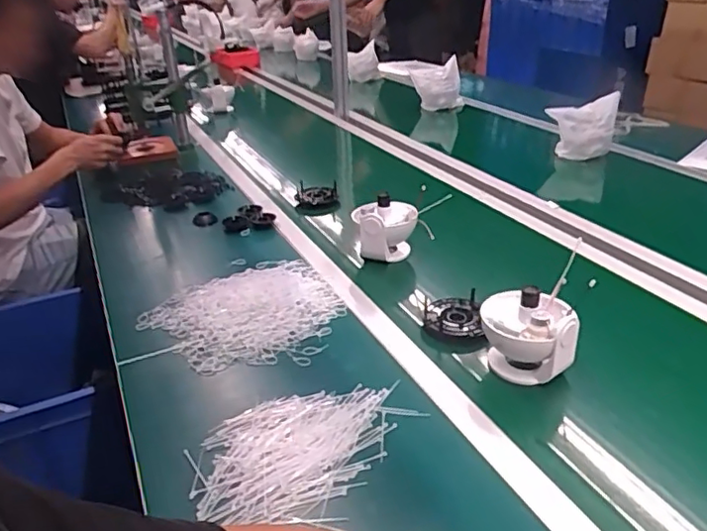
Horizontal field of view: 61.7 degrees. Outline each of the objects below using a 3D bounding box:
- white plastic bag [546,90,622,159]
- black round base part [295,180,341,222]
[{"bbox_3d":[0.590,-0.355,1.555,0.175,0.155,0.104,10,31,22],"label":"white plastic bag"},{"bbox_3d":[-0.082,-0.142,1.343,0.101,0.049,0.116,-3,28,0],"label":"black round base part"}]

